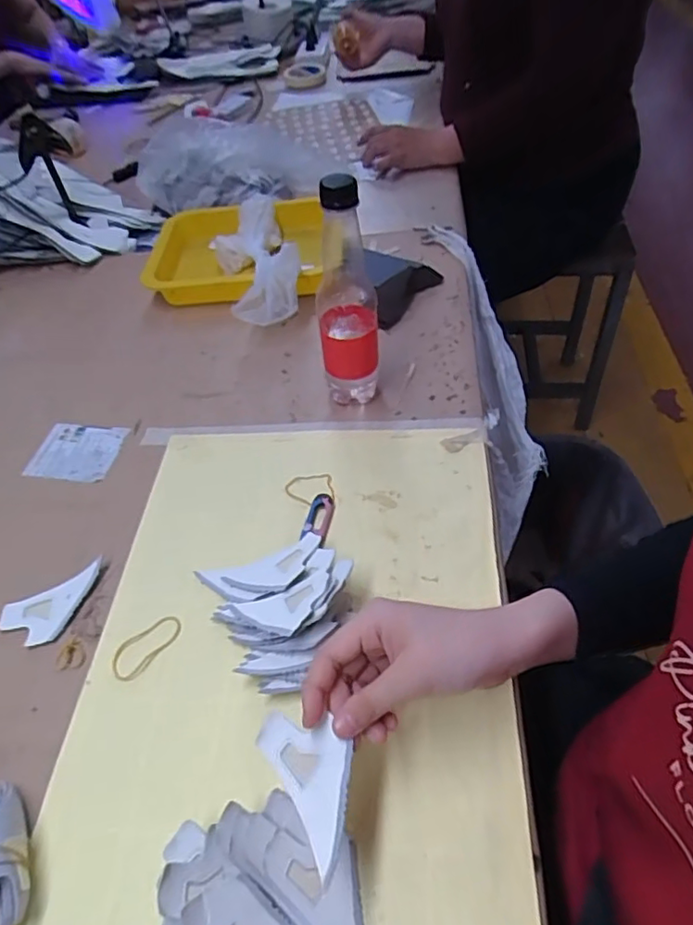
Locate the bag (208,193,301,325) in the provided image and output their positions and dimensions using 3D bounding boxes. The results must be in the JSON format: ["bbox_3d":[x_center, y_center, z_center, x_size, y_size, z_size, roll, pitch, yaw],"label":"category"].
[{"bbox_3d":[-0.115,-0.263,0.766,0.097,0.059,0.275,-15,50,-7],"label":"bag"}]

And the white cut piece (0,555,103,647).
[{"bbox_3d":[-0.239,0.120,0.492,0.087,0.005,0.048,-28,56,-16],"label":"white cut piece"}]

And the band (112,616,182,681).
[{"bbox_3d":[-0.156,0.143,0.462,0.030,0.004,0.060,34,60,30],"label":"band"}]

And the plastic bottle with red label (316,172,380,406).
[{"bbox_3d":[-0.001,-0.148,0.550,0.054,0.226,0.057,-4,49,2],"label":"plastic bottle with red label"}]

